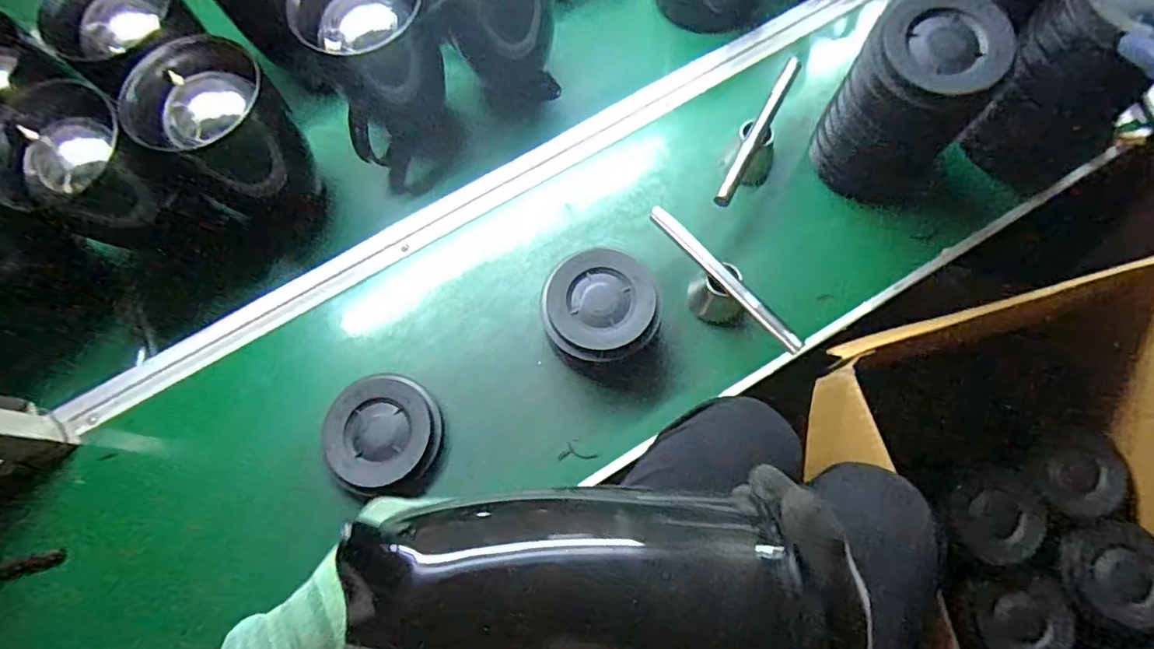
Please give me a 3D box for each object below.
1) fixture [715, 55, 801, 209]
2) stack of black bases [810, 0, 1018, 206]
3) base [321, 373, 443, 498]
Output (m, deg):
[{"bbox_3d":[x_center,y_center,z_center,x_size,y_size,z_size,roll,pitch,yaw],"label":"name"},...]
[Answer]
[{"bbox_3d":[0.207,-0.209,0.666,0.047,0.070,0.205,20,73,9],"label":"fixture"},{"bbox_3d":[0.336,-0.220,0.605,0.125,0.200,0.096,37,76,14],"label":"stack of black bases"},{"bbox_3d":[-0.201,0.112,0.604,0.118,0.036,0.117,-1,71,2],"label":"base"}]

